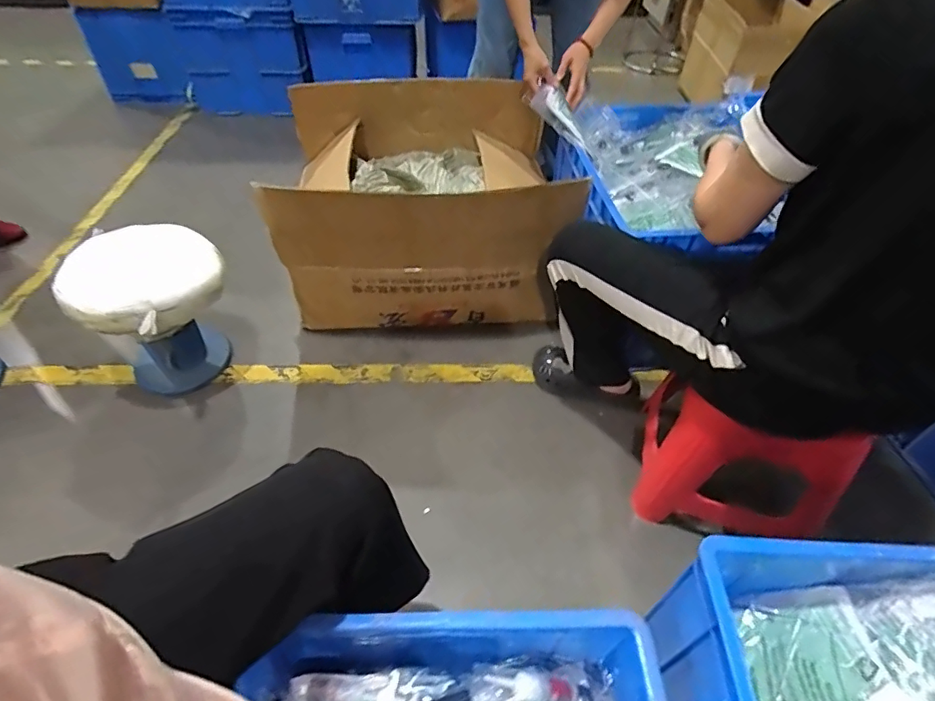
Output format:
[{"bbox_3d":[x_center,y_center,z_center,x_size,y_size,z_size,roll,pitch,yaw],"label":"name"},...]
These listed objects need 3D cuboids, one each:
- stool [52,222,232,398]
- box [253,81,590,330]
[{"bbox_3d":[-0.663,-0.062,1.112,0.303,0.322,0.277,35,56,28],"label":"stool"},{"bbox_3d":[-0.111,-0.371,1.290,0.645,0.395,0.570,-5,48,-5],"label":"box"}]

